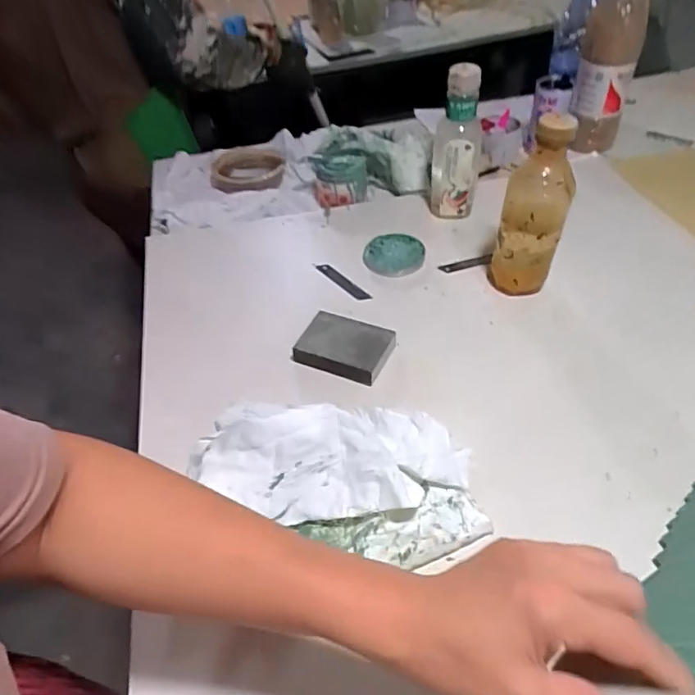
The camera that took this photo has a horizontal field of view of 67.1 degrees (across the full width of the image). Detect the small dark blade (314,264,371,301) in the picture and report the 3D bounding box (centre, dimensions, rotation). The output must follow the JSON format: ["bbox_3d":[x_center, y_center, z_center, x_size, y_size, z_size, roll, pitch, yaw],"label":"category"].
[{"bbox_3d":[-0.005,-0.088,0.698,0.015,0.008,0.094,-34,52,-26],"label":"small dark blade"}]

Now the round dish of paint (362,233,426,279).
[{"bbox_3d":[0.065,-0.126,0.720,0.083,0.019,0.077,-3,45,3],"label":"round dish of paint"}]

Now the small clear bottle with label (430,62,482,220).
[{"bbox_3d":[0.151,-0.278,0.729,0.070,0.207,0.059,5,46,10],"label":"small clear bottle with label"}]

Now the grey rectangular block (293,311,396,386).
[{"bbox_3d":[-0.003,-0.003,0.596,0.099,0.026,0.073,18,49,22],"label":"grey rectangular block"}]

